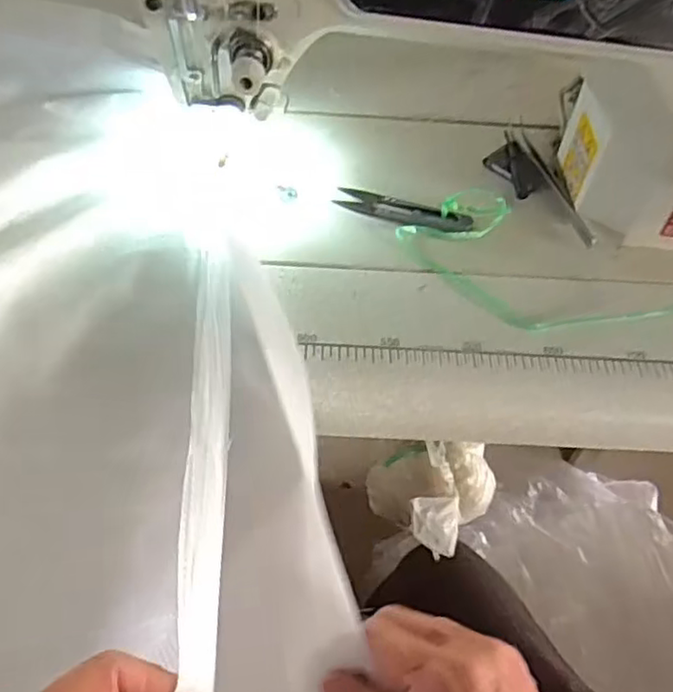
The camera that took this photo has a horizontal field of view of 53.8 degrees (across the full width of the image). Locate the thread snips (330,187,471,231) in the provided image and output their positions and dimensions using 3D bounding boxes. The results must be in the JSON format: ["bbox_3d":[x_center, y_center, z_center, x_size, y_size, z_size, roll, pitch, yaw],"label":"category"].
[{"bbox_3d":[0.047,-0.096,0.471,0.096,0.006,0.030,17,52,9],"label":"thread snips"}]

